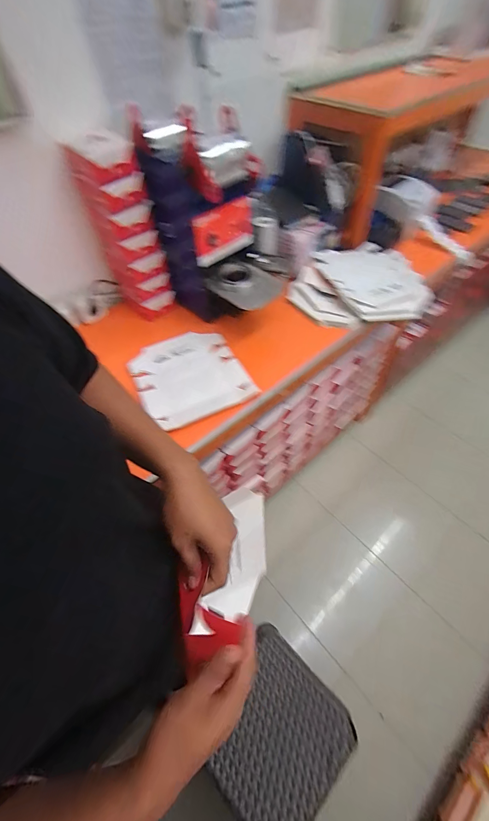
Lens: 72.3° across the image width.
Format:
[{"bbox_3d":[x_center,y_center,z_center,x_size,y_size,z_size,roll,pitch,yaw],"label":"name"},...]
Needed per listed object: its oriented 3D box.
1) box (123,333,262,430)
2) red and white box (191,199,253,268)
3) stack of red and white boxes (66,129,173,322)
[{"bbox_3d":[-0.165,-0.106,0.970,0.293,0.022,0.335,-22,55,-13],"label":"box"},{"bbox_3d":[-0.047,-0.510,0.946,0.058,0.120,0.230,36,63,26],"label":"red and white box"},{"bbox_3d":[-0.339,-0.508,0.994,0.142,0.470,0.143,-30,57,-18],"label":"stack of red and white boxes"}]

